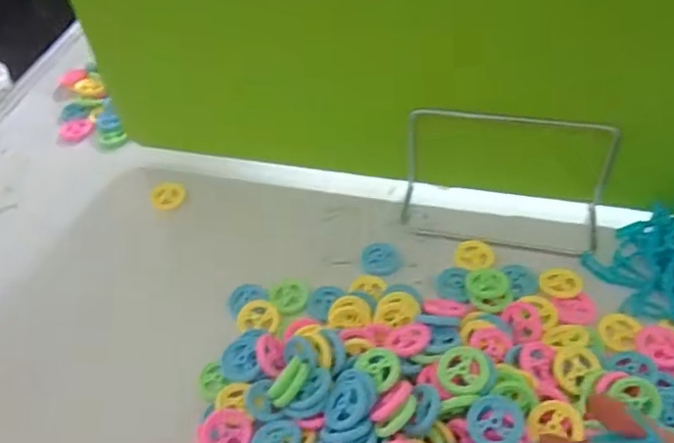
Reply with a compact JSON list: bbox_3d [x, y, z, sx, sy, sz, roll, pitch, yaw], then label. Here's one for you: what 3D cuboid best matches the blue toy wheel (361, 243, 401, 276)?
[{"bbox_3d":[0.034,0.028,0.465,0.029,0.004,0.030,-3,48,4],"label":"blue toy wheel"}]

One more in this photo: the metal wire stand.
[{"bbox_3d":[0.125,-0.038,0.456,0.161,0.078,0.058,8,50,14],"label":"metal wire stand"}]

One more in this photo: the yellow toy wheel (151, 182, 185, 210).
[{"bbox_3d":[-0.146,-0.022,0.526,0.028,0.006,0.031,-25,50,-16],"label":"yellow toy wheel"}]

